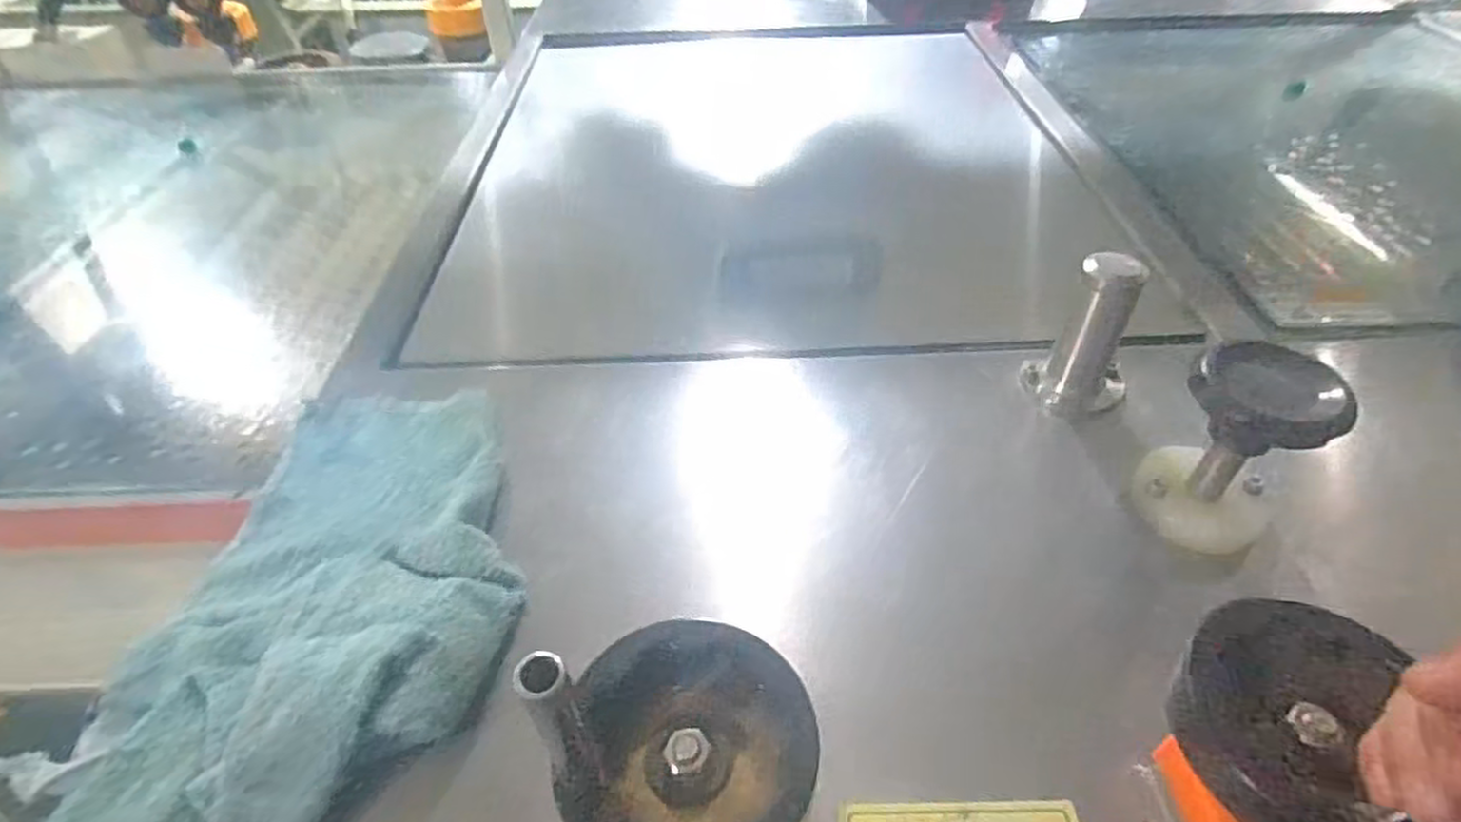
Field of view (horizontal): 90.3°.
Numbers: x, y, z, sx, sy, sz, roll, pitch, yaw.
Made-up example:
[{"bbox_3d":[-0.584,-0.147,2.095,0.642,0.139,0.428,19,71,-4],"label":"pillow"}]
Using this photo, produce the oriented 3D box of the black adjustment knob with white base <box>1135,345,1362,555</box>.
[{"bbox_3d":[0.297,0.024,0.432,0.076,0.114,0.069,27,51,26],"label":"black adjustment knob with white base"}]

